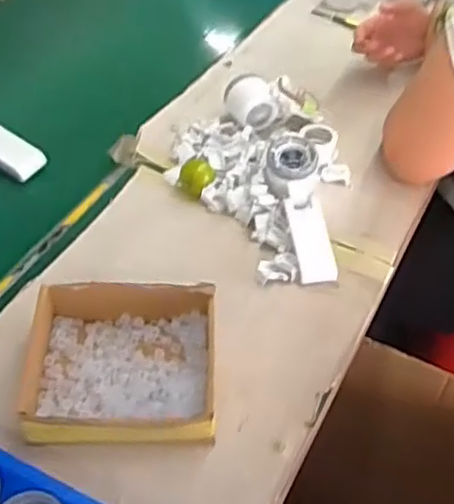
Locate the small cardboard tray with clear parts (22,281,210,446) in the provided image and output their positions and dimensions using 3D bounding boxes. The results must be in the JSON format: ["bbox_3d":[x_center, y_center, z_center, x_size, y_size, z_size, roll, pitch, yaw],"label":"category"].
[{"bbox_3d":[-0.089,0.098,0.594,0.154,0.058,0.135,-1,46,-1],"label":"small cardboard tray with clear parts"}]

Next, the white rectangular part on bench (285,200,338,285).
[{"bbox_3d":[0.088,-0.011,0.717,0.039,0.007,0.096,-6,59,-6],"label":"white rectangular part on bench"}]

